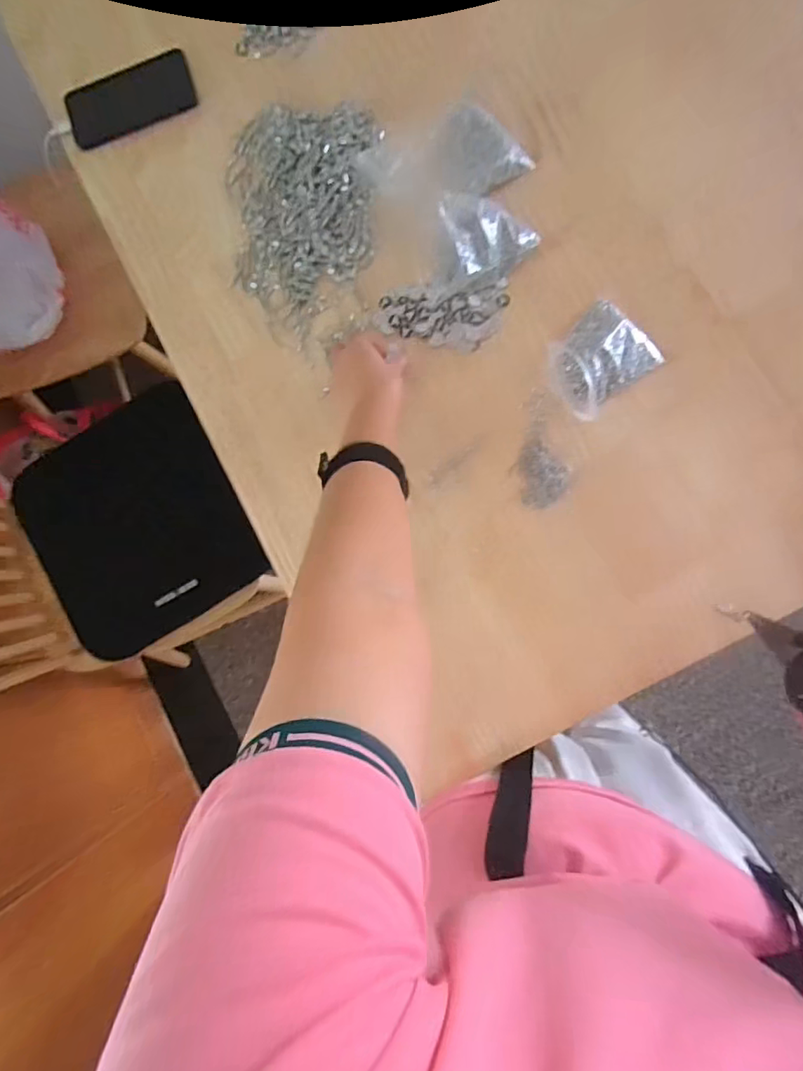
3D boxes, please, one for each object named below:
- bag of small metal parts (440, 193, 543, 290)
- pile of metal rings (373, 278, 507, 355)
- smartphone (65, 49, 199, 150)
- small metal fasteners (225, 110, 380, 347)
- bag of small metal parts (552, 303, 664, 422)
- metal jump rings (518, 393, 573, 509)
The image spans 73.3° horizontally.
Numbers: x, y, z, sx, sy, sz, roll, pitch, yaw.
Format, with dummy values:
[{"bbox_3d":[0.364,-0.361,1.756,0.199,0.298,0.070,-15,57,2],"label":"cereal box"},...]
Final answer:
[{"bbox_3d":[0.084,-0.296,0.535,0.105,0.087,0.063,-39,82,1],"label":"bag of small metal parts"},{"bbox_3d":[0.044,-0.228,0.564,0.135,0.013,0.069,-5,83,5],"label":"pile of metal rings"},{"bbox_3d":[-0.309,-0.497,0.617,0.146,0.015,0.062,-20,82,3],"label":"smartphone"},{"bbox_3d":[-0.110,-0.341,0.586,0.157,0.026,0.258,3,84,6],"label":"small metal fasteners"},{"bbox_3d":[0.194,-0.176,0.531,0.103,0.033,0.084,-40,82,0],"label":"bag of small metal parts"},{"bbox_3d":[0.142,-0.085,0.544,0.048,0.008,0.112,-5,83,5],"label":"metal jump rings"}]

